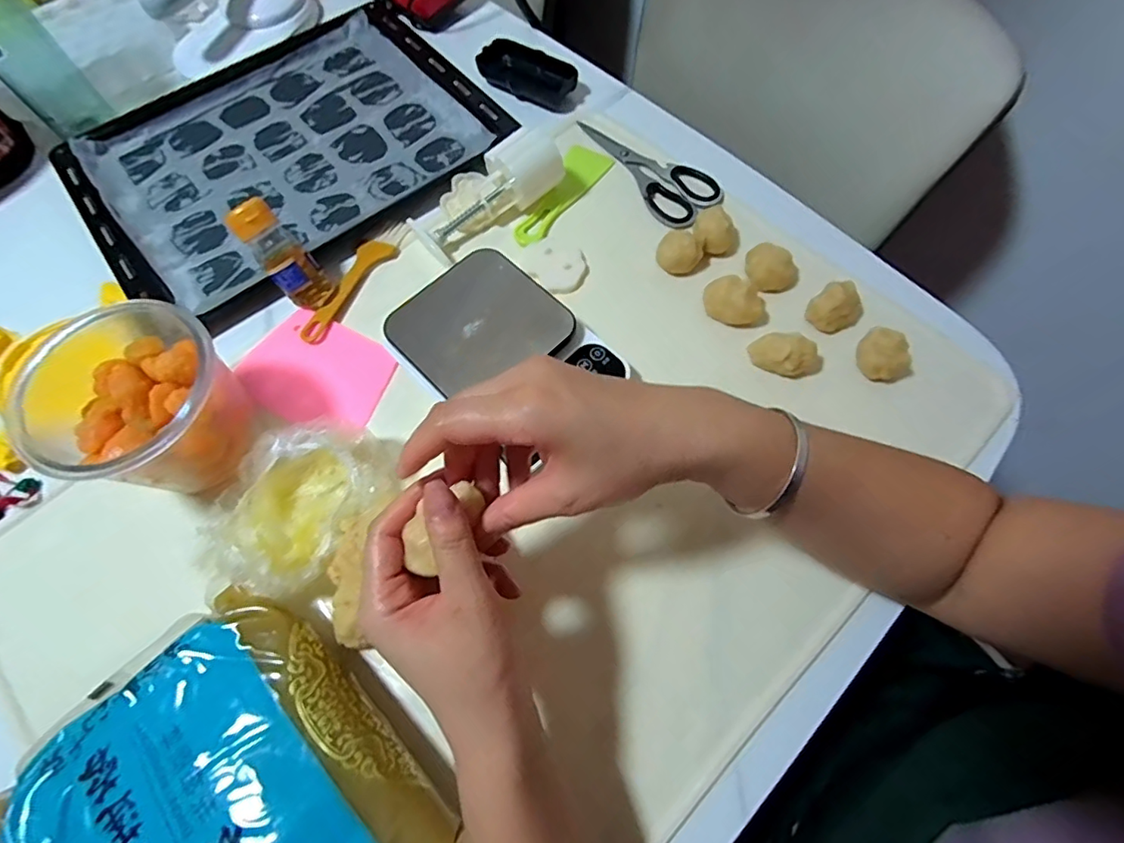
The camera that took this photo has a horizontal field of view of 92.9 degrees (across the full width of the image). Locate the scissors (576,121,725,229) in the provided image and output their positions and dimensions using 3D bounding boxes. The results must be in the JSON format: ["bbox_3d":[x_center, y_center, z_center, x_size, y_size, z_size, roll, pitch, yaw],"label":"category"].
[{"bbox_3d":[0.084,-0.259,0.541,0.068,0.015,0.171,-39,71,-14],"label":"scissors"}]

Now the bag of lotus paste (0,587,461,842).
[{"bbox_3d":[-0.189,0.232,0.298,0.233,0.046,0.192,42,75,15],"label":"bag of lotus paste"}]

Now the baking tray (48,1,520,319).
[{"bbox_3d":[-0.294,-0.295,0.564,0.393,0.023,0.298,-35,71,-13],"label":"baking tray"}]

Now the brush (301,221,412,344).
[{"bbox_3d":[-0.188,-0.131,0.491,0.029,0.011,0.147,22,69,10],"label":"brush"}]

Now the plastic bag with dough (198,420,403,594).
[{"bbox_3d":[-0.187,0.054,0.386,0.094,0.062,0.132,39,73,16],"label":"plastic bag with dough"}]

